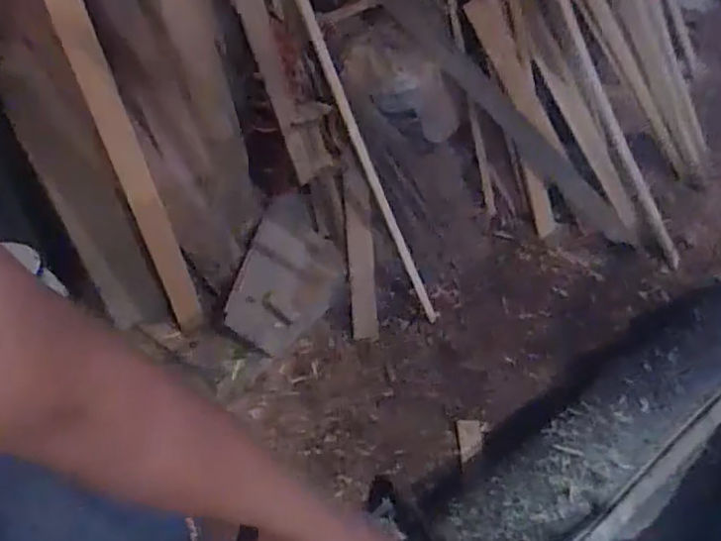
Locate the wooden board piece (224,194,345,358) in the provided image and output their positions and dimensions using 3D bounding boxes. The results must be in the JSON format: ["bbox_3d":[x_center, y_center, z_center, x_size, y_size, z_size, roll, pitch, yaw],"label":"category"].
[{"bbox_3d":[-0.147,0.017,1.329,0.204,0.018,0.316,25,70,-16],"label":"wooden board piece"}]

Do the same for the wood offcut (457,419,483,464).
[{"bbox_3d":[0.223,0.344,1.269,0.046,0.012,0.085,0,52,-2],"label":"wood offcut"}]

